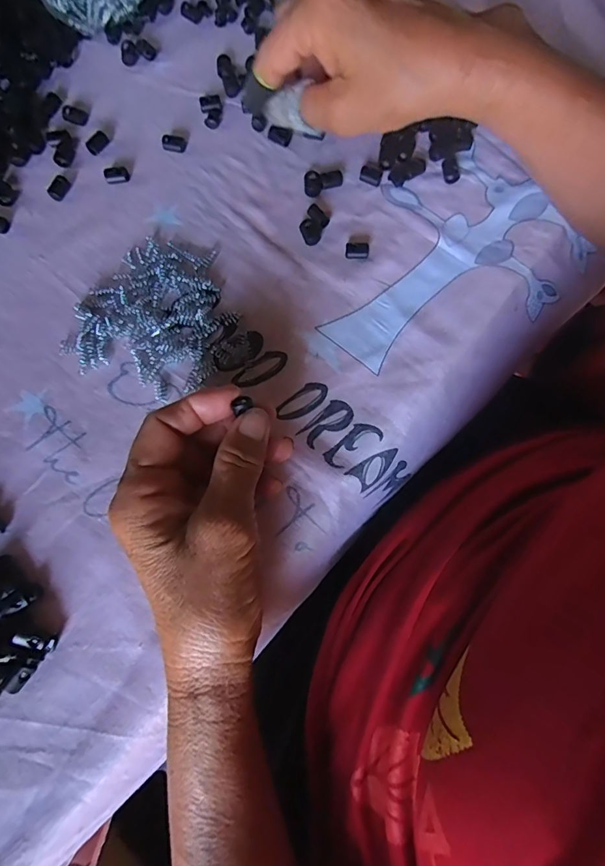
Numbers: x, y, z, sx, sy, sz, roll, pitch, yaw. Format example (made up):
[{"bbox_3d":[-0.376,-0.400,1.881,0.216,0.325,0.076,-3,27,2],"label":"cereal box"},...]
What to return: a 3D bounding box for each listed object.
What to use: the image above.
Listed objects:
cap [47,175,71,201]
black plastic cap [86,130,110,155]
[{"bbox_3d":[-0.167,-0.168,0.309,0.010,0.007,0.016,28,78,7],"label":"cap"},{"bbox_3d":[-0.146,-0.206,0.319,0.010,0.008,0.016,36,79,8],"label":"black plastic cap"}]

